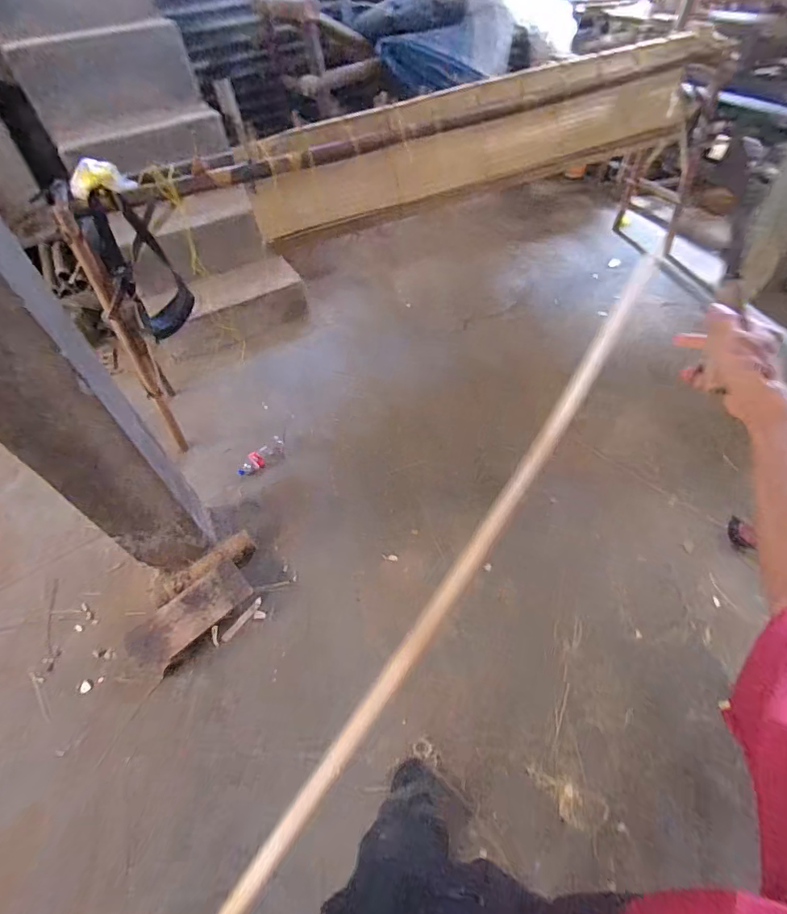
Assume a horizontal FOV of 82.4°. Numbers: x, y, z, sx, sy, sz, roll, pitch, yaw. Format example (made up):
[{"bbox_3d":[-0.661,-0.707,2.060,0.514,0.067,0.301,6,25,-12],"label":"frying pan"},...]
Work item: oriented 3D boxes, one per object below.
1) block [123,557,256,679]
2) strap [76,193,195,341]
[{"bbox_3d":[-0.607,0.472,1.331,0.151,0.042,0.363,36,62,29],"label":"block"},{"bbox_3d":[-0.822,-0.615,1.481,0.088,0.442,0.193,34,61,28],"label":"strap"}]

